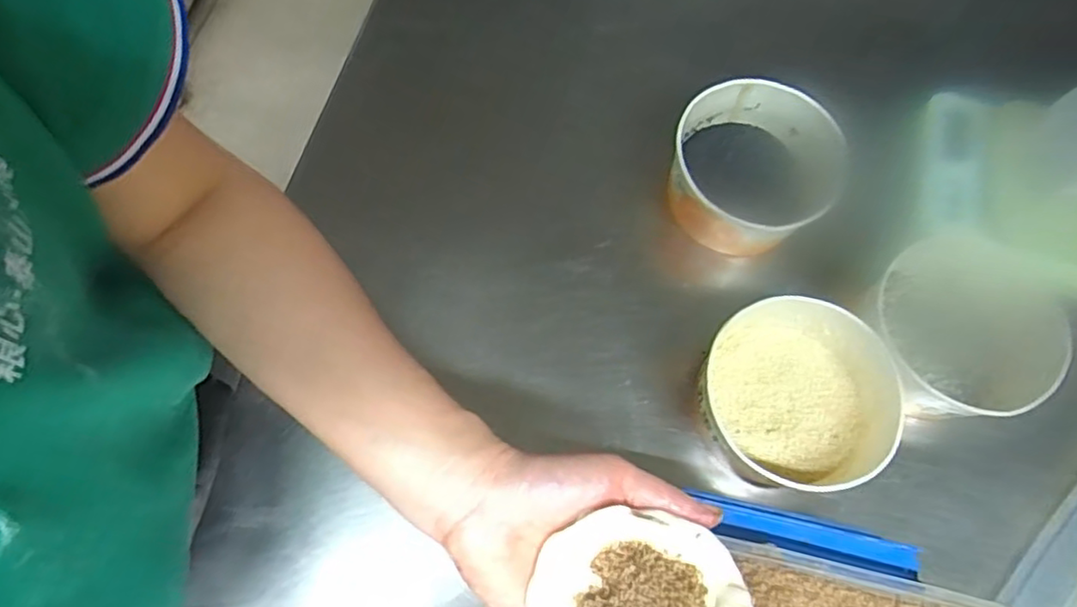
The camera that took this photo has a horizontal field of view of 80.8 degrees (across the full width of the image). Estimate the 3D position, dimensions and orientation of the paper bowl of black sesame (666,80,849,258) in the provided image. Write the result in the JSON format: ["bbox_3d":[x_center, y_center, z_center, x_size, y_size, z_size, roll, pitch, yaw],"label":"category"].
[{"bbox_3d":[0.177,-0.108,0.514,0.129,0.069,0.132,1,70,-2],"label":"paper bowl of black sesame"}]

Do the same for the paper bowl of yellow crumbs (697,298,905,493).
[{"bbox_3d":[0.184,0.064,0.453,0.140,0.063,0.131,1,70,-2],"label":"paper bowl of yellow crumbs"}]

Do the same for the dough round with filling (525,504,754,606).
[{"bbox_3d":[0.047,0.142,0.282,0.099,0.018,0.087,12,68,7],"label":"dough round with filling"}]

